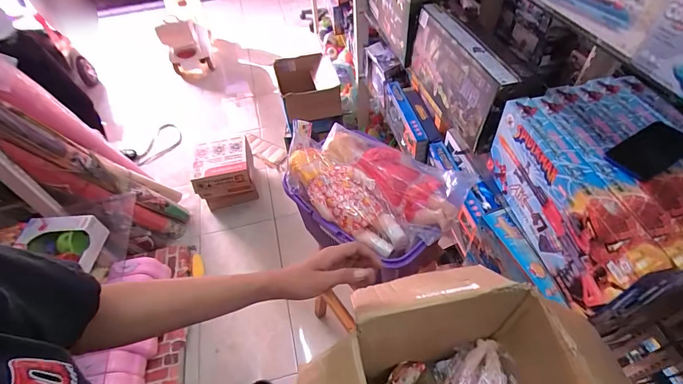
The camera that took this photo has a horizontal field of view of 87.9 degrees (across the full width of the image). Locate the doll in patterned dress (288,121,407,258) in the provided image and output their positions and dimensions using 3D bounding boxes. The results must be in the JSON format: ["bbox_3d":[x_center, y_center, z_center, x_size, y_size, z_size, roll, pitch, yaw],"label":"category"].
[{"bbox_3d":[-0.009,-0.005,0.801,0.117,0.079,0.369,-37,70,-24],"label":"doll in patterned dress"}]

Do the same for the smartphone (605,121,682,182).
[{"bbox_3d":[0.541,-0.076,0.616,0.156,0.013,0.076,-26,52,-17],"label":"smartphone"}]

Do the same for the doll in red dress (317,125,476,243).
[{"bbox_3d":[0.103,-0.045,0.827,0.364,0.080,0.172,35,60,29],"label":"doll in red dress"}]

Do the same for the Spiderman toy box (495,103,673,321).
[{"bbox_3d":[0.404,0.017,0.673,0.051,0.185,0.390,-10,49,-4],"label":"Spiderman toy box"}]

